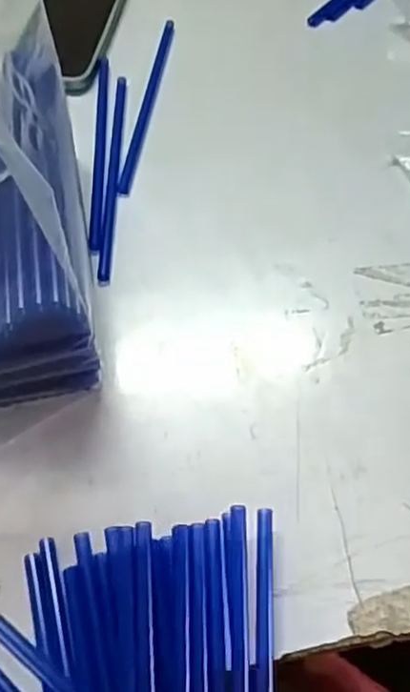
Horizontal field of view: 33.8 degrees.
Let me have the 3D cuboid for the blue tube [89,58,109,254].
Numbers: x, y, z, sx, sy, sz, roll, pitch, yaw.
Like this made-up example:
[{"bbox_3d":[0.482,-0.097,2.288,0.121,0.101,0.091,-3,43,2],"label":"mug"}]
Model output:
[{"bbox_3d":[-0.083,-0.159,0.536,0.009,0.004,0.222,-3,57,0],"label":"blue tube"}]

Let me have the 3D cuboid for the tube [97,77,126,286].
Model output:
[{"bbox_3d":[-0.071,-0.137,0.522,0.009,0.004,0.218,-1,57,1],"label":"tube"}]

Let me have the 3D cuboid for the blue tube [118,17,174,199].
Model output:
[{"bbox_3d":[-0.047,-0.207,0.569,0.009,0.004,0.217,6,58,6],"label":"blue tube"}]

